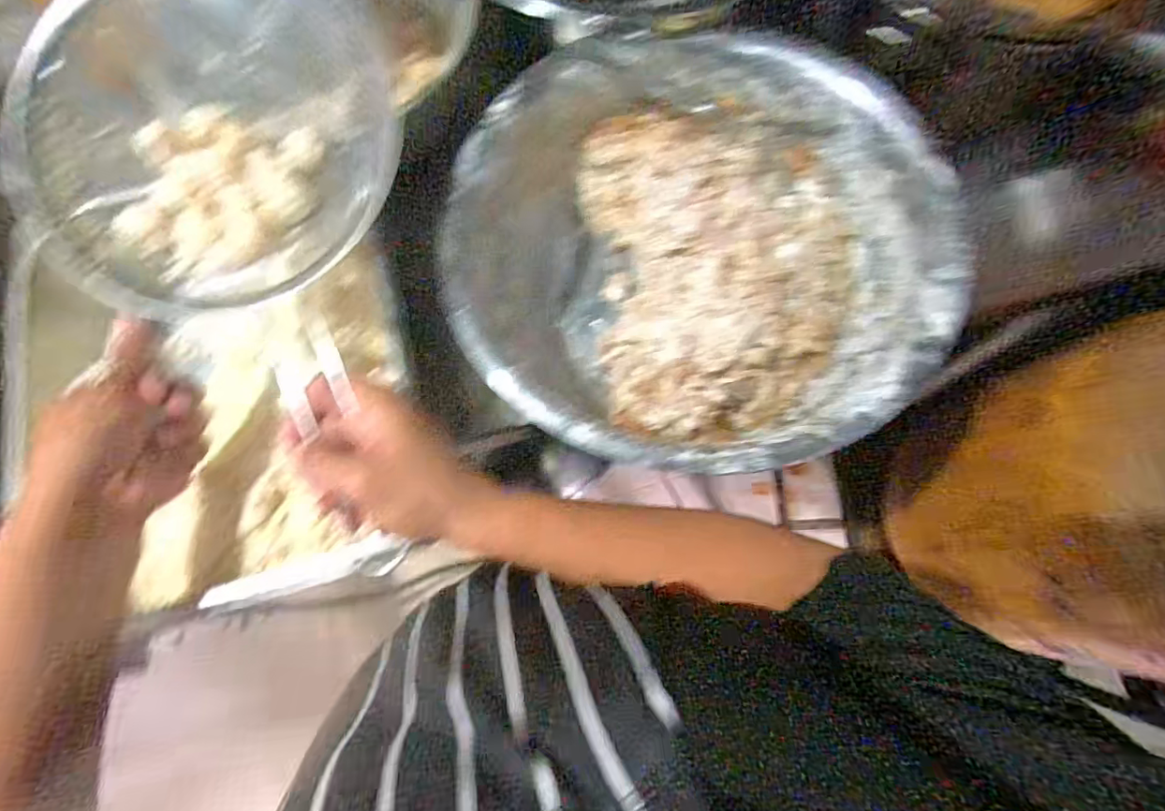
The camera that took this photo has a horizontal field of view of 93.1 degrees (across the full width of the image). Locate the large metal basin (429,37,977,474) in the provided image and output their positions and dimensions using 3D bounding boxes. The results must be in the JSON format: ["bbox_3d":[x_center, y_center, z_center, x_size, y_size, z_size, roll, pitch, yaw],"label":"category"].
[{"bbox_3d":[0.079,-0.111,0.430,0.332,0.118,0.328,0,74,1],"label":"large metal basin"}]

